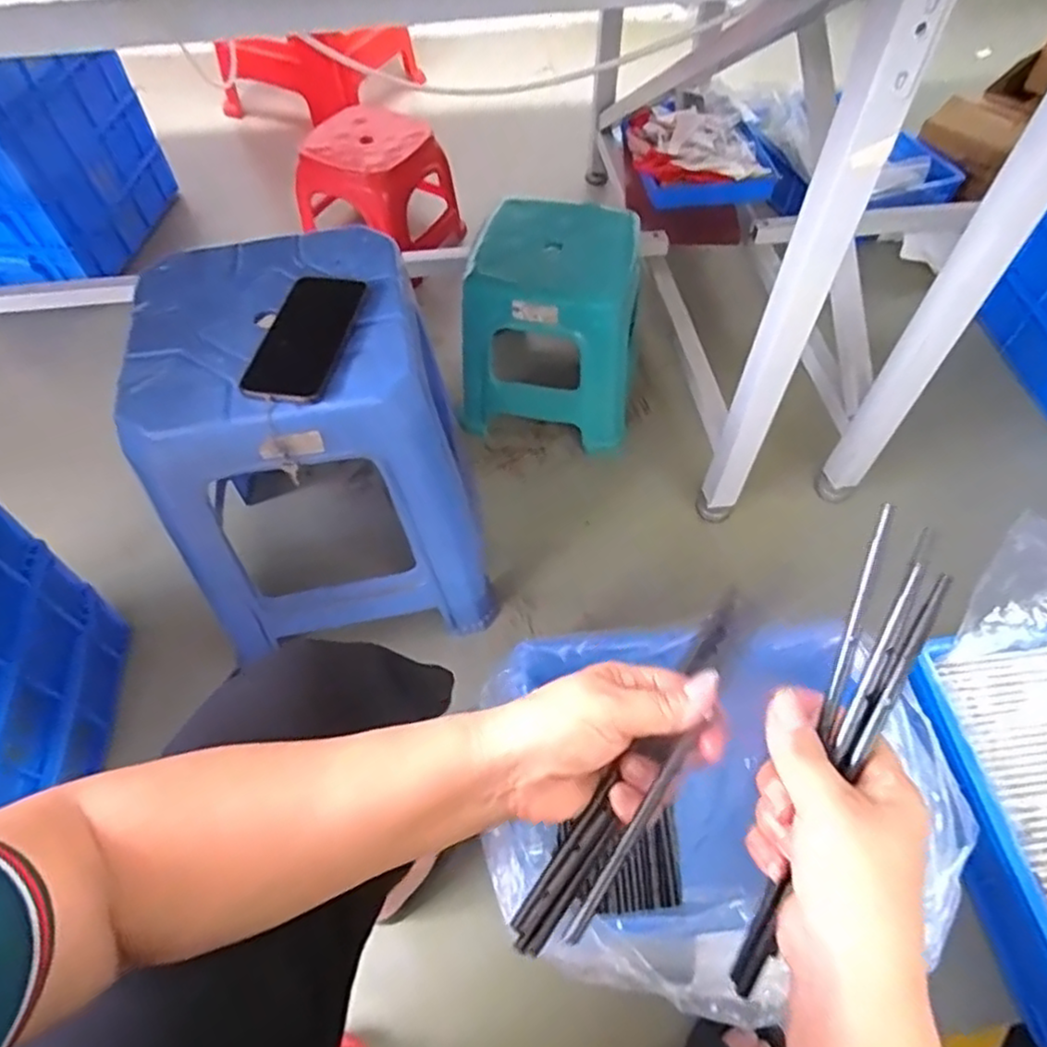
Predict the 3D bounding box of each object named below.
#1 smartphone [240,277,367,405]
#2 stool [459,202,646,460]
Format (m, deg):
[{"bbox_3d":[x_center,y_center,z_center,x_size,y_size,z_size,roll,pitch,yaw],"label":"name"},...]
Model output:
[{"bbox_3d":[-0.203,-0.176,0.627,0.079,0.013,0.156,6,58,4],"label":"smartphone"},{"bbox_3d":[0.052,-0.303,1.035,0.258,0.264,0.239,11,58,7],"label":"stool"}]

